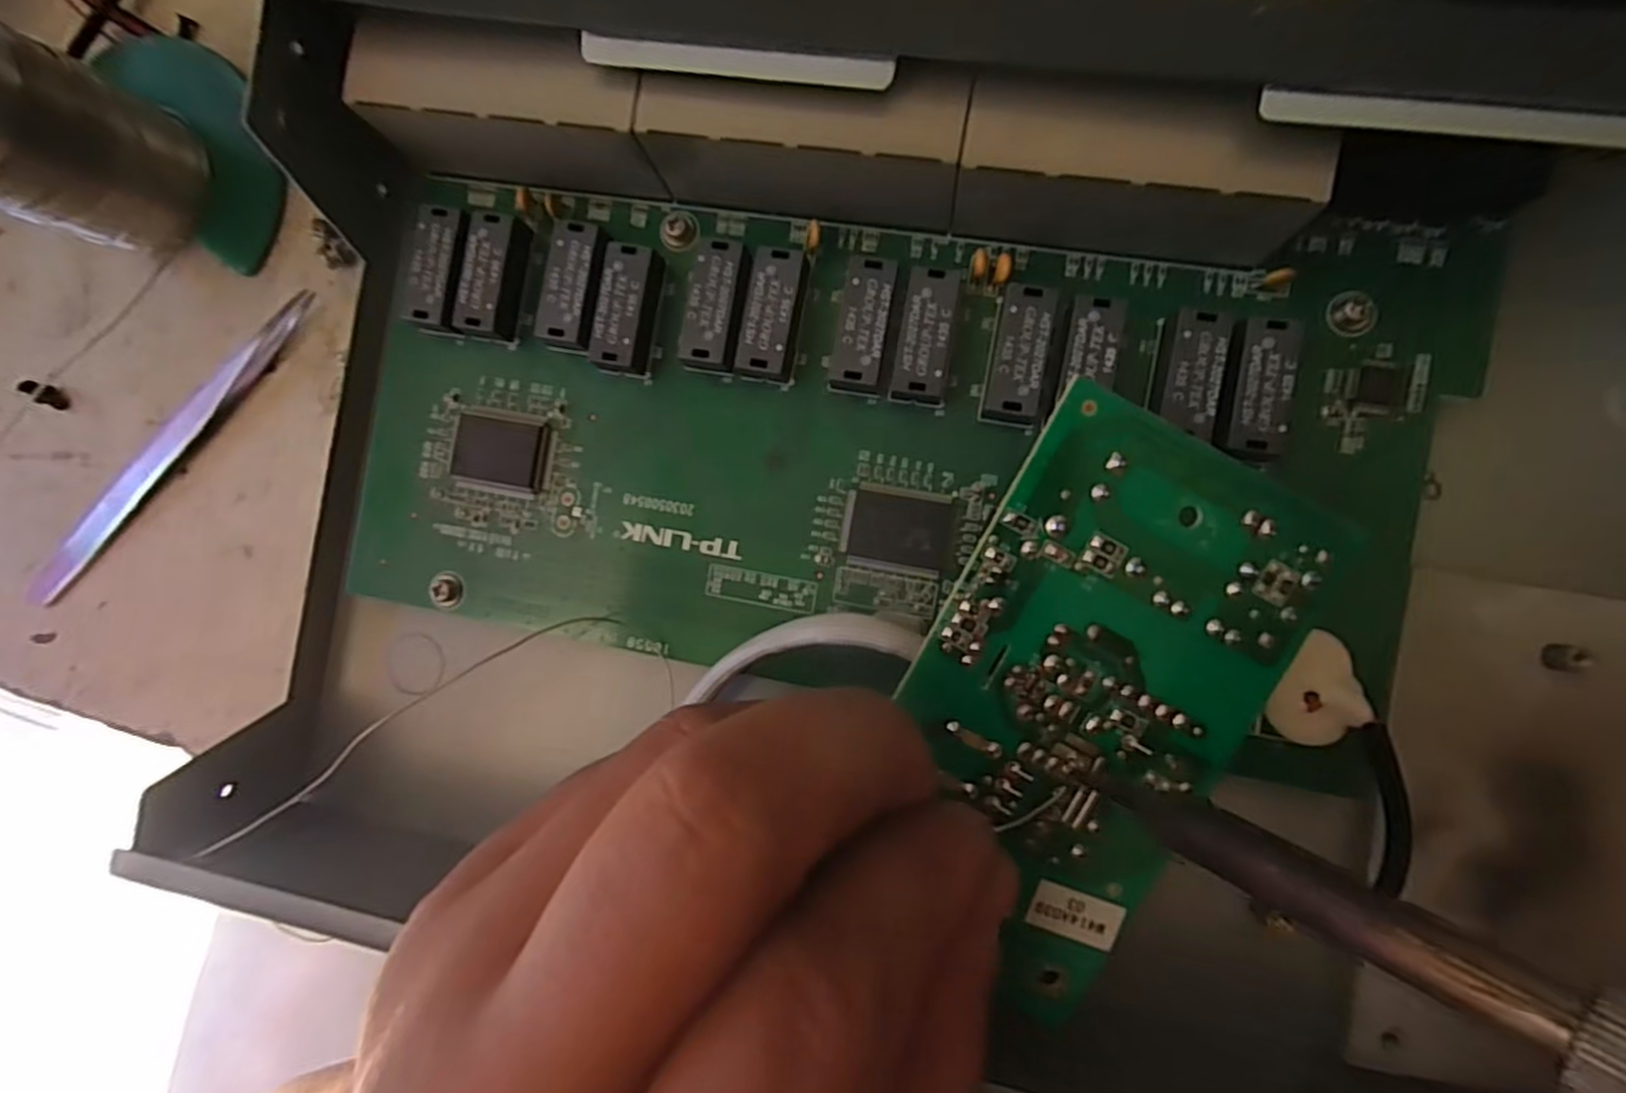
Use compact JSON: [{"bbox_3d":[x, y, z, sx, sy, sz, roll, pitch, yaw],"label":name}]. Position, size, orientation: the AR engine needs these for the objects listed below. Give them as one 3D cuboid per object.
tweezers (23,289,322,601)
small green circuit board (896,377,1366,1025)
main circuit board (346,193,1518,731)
[{"bbox_3d":[-0.158,-0.023,0.176,0.102,0.004,0.010,-43,85,5],"label":"tweezers"},{"bbox_3d":[0.043,0.025,0.114,0.050,0.010,0.092,30,94,7],"label":"small green circuit board"},{"bbox_3d":[0.010,-0.022,0.147,0.216,0.015,0.093,6,91,8],"label":"main circuit board"}]

